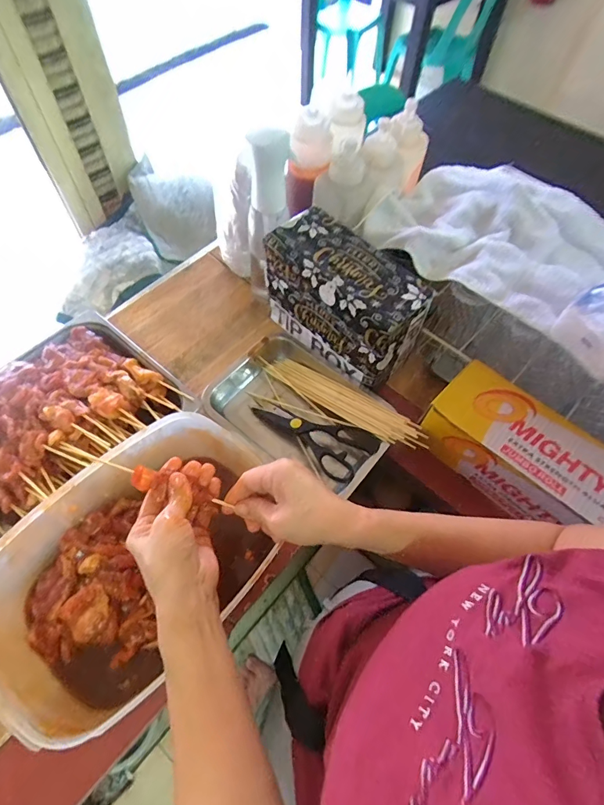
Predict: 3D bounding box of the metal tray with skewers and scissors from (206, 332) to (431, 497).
[{"bbox_3d":[0.003,0.023,0.635,0.289,0.069,0.183,39,66,17],"label":"metal tray with skewers and scissors"}]

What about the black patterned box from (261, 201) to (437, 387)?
[{"bbox_3d":[0.059,-0.153,0.634,0.104,0.151,0.236,-40,70,-22],"label":"black patterned box"}]

